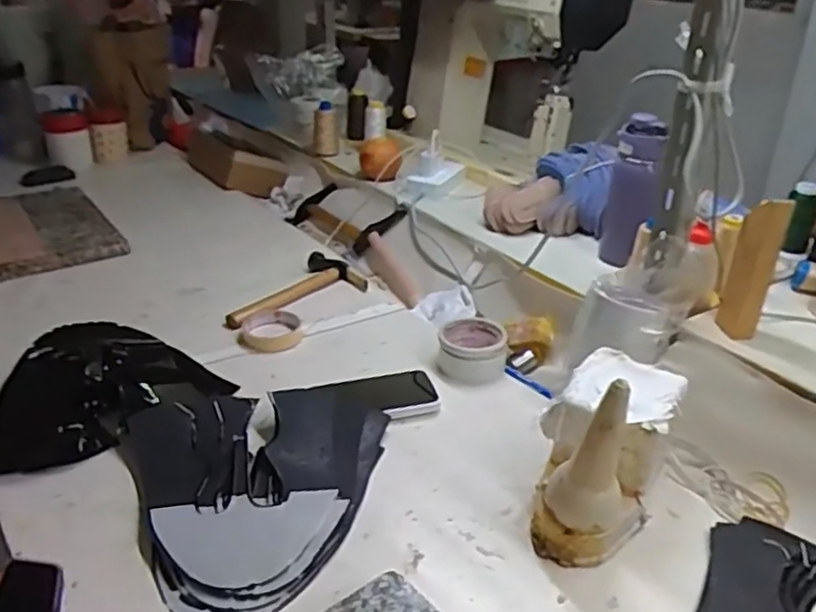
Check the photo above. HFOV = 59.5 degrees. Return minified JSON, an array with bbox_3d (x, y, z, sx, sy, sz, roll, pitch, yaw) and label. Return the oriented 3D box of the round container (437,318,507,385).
[{"bbox_3d":[0.087,0.054,0.972,0.091,0.045,0.105,3,28,2],"label":"round container"}]

